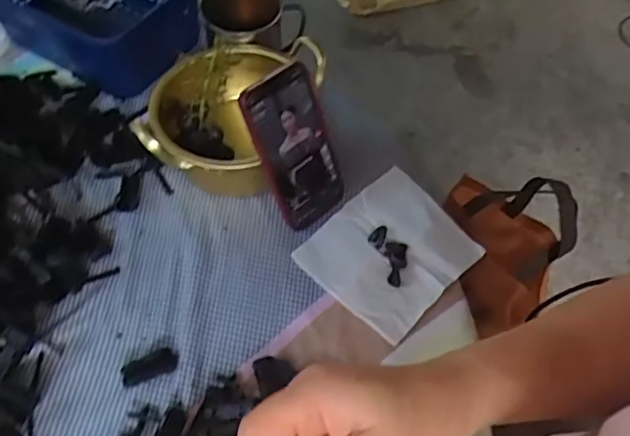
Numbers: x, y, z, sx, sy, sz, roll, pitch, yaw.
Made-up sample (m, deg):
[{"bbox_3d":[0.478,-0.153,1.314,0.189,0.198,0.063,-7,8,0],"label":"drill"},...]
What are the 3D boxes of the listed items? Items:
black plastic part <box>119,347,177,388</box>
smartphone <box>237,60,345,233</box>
[{"bbox_3d":[-0.147,0.130,0.514,0.048,0.013,0.021,-16,59,-13],"label":"black plastic part"},{"bbox_3d":[-0.015,-0.066,0.569,0.078,0.162,0.013,-41,40,-25],"label":"smartphone"}]

